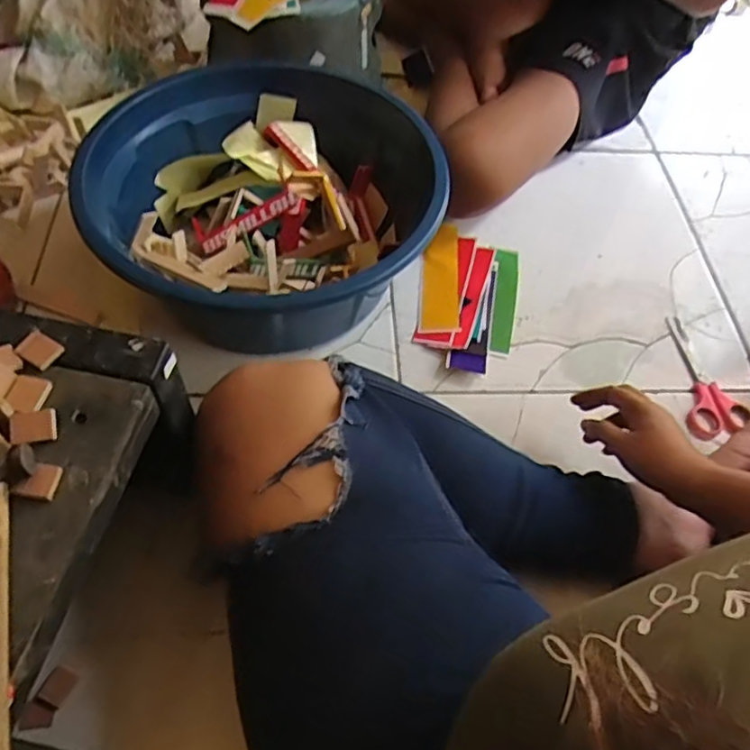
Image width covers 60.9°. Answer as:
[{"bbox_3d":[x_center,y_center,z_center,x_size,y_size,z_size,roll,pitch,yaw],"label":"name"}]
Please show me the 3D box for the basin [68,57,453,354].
[{"bbox_3d":[-0.111,-0.171,0.666,0.318,0.127,0.331,2,57,-4],"label":"basin"}]

